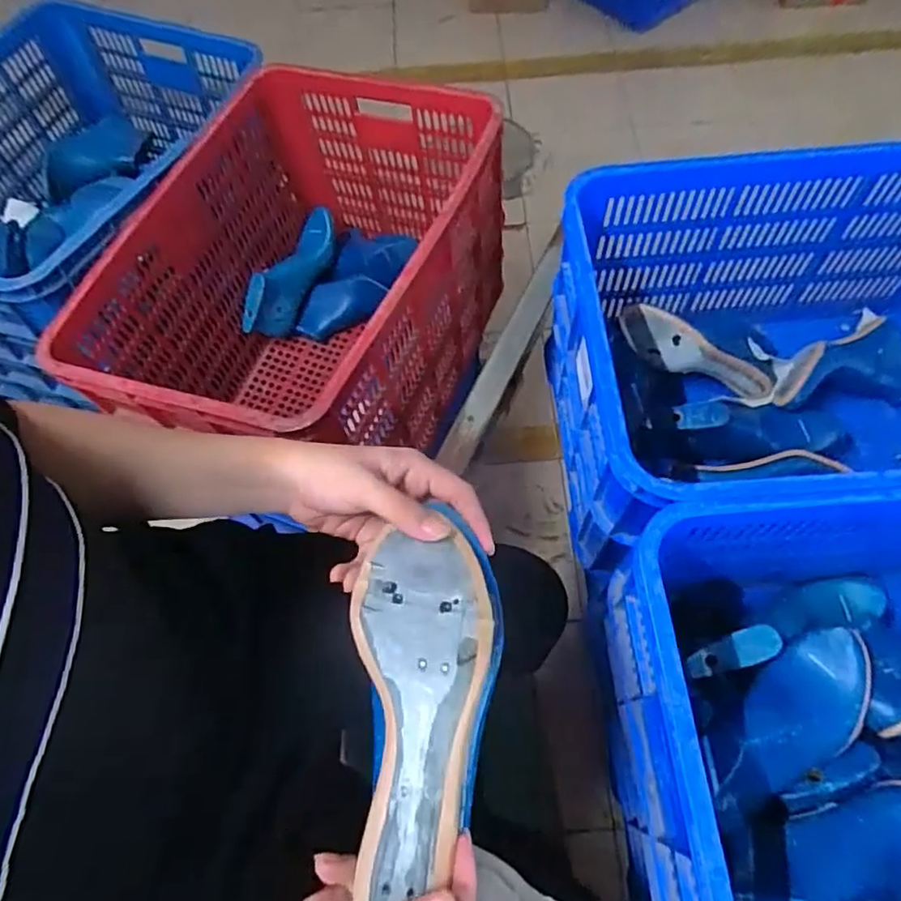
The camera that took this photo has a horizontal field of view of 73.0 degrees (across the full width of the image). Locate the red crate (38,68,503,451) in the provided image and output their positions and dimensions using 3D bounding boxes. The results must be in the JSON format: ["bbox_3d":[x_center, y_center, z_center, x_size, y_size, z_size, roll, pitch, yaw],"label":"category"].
[{"bbox_3d":[-0.214,-0.250,0.996,0.481,0.402,0.605,14,66,9],"label":"red crate"}]

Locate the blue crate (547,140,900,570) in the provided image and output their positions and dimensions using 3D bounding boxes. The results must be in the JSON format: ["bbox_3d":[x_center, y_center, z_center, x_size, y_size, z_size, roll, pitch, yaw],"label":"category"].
[{"bbox_3d":[0.455,-0.093,0.747,0.611,0.322,0.406,-4,65,1],"label":"blue crate"}]

